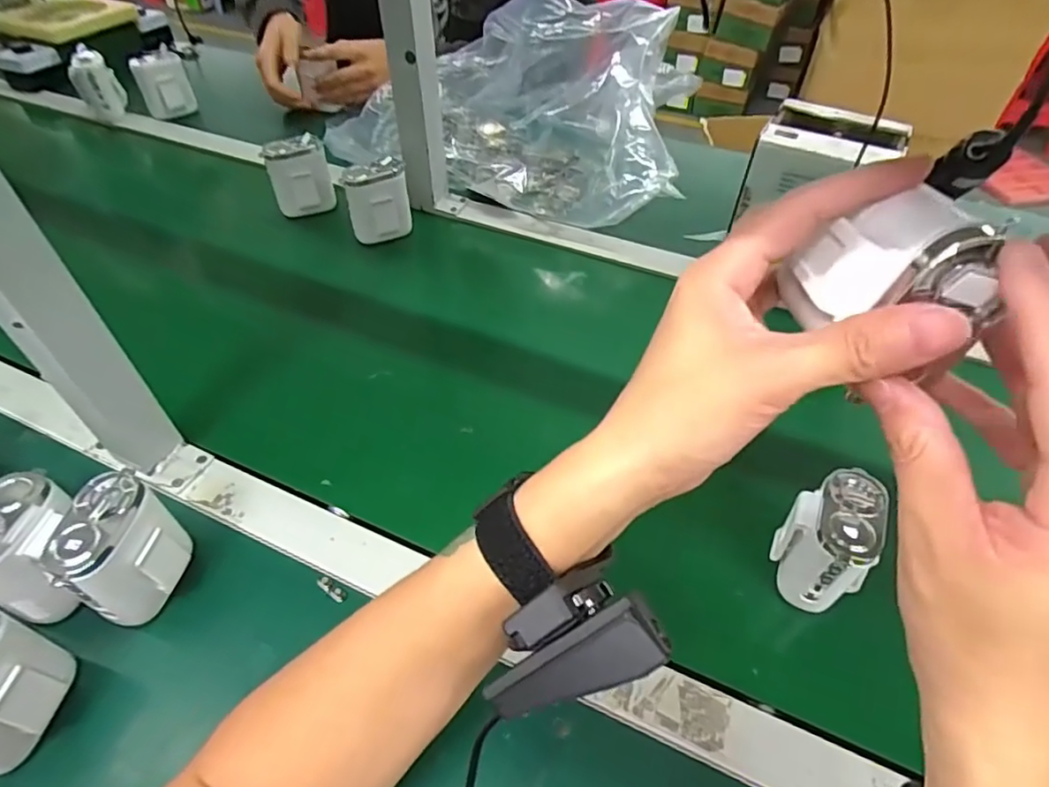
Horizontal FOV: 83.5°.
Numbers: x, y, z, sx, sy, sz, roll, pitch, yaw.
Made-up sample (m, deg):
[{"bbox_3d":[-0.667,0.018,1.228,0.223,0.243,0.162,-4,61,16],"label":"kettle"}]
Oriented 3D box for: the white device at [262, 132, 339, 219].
[{"bbox_3d":[-0.265,-0.256,0.700,0.068,0.086,0.024,-23,37,-23],"label":"white device"}]

